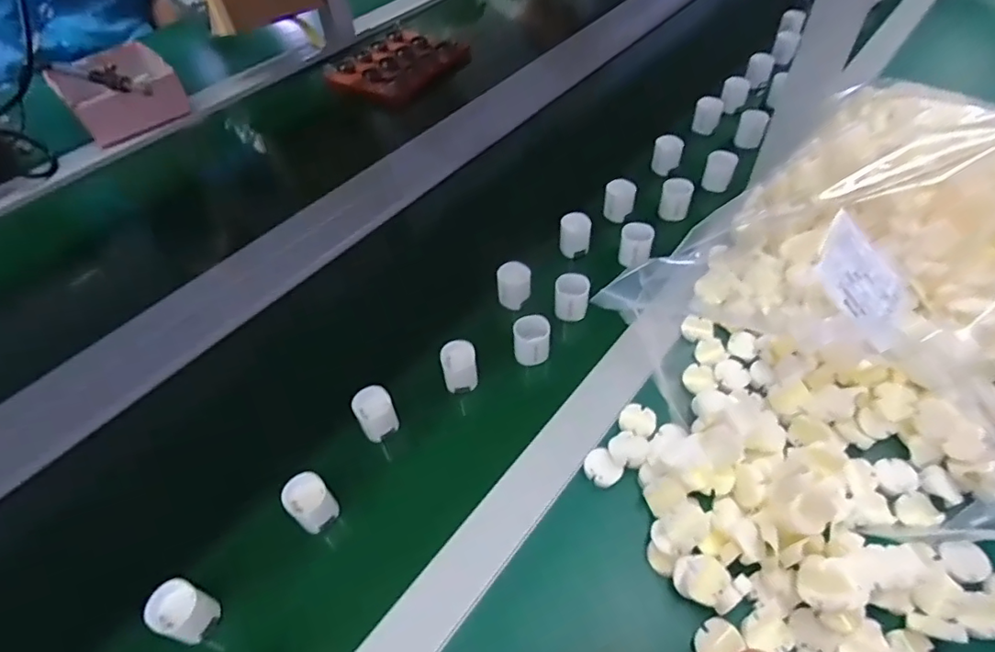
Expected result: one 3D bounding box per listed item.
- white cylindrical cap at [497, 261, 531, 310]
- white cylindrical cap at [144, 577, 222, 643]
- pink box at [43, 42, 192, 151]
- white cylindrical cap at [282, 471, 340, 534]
[{"bbox_3d":[0.016,-0.039,0.528,0.031,0.035,0.029,2,46,2],"label":"white cylindrical cap"},{"bbox_3d":[-0.205,0.185,0.354,0.031,0.031,0.029,0,46,0],"label":"white cylindrical cap"},{"bbox_3d":[-0.542,-0.339,0.779,0.136,0.066,0.172,-33,55,-27],"label":"pink box"},{"bbox_3d":[-0.136,0.127,0.396,0.029,0.032,0.028,0,46,0],"label":"white cylindrical cap"}]

